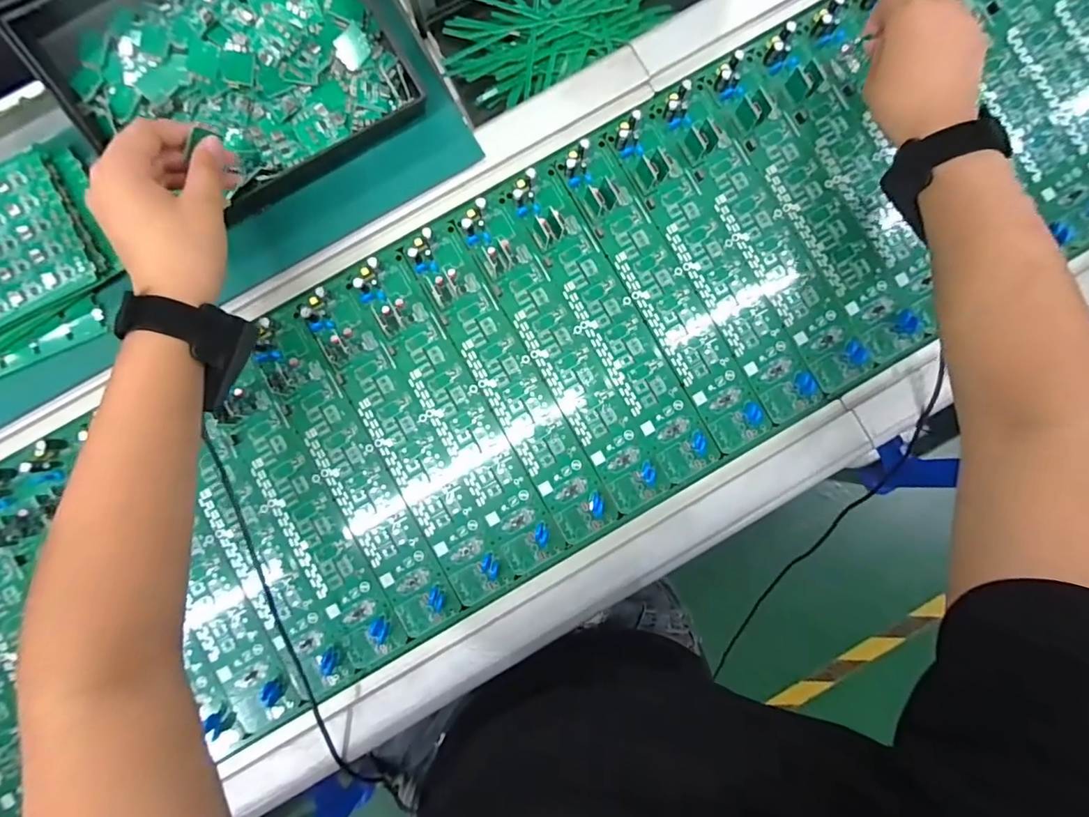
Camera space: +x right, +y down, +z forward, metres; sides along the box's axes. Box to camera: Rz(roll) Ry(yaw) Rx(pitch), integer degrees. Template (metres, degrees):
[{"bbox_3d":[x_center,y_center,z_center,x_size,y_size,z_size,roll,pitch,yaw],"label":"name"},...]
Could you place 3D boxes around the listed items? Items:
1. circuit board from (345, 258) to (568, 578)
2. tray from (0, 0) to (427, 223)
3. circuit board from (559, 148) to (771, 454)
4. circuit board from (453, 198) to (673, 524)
[{"bbox_3d":[-0.071,0.008,0.398,0.049,0.018,0.261,-30,91,2],"label":"circuit board"},{"bbox_3d":[-0.221,-0.247,0.365,0.227,0.062,0.173,-31,91,2],"label":"tray"},{"bbox_3d":[0.097,-0.088,0.404,0.047,0.018,0.262,-30,91,2],"label":"circuit board"},{"bbox_3d":[0.016,-0.041,0.402,0.047,0.019,0.269,-29,91,2],"label":"circuit board"}]

